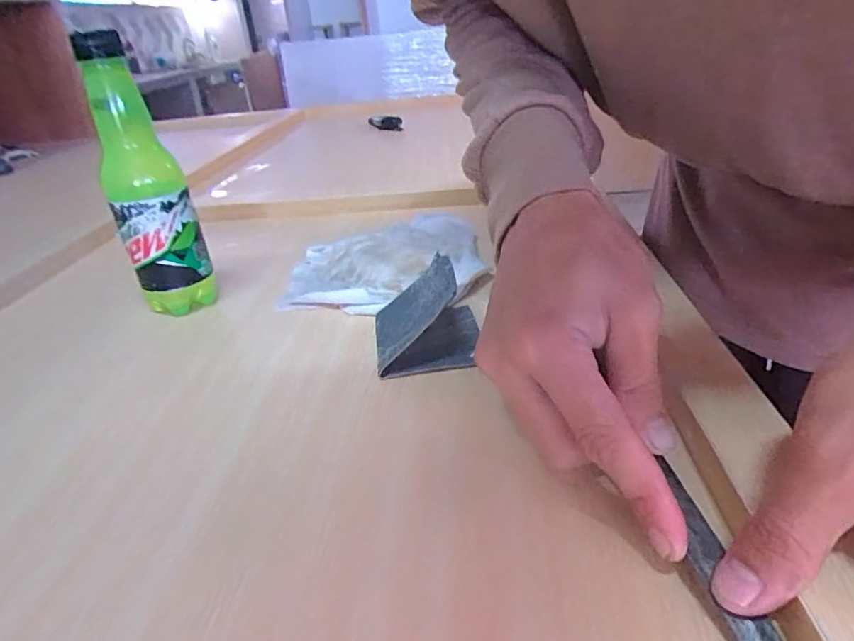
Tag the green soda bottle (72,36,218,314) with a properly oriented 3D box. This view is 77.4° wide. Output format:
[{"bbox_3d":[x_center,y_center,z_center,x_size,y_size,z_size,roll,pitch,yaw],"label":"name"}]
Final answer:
[{"bbox_3d":[-0.206,-0.097,0.390,0.051,0.194,0.050,-18,31,-20],"label":"green soda bottle"}]

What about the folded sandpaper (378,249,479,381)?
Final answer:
[{"bbox_3d":[-0.004,-0.003,0.347,0.066,0.051,0.083,-7,29,-2],"label":"folded sandpaper"}]

